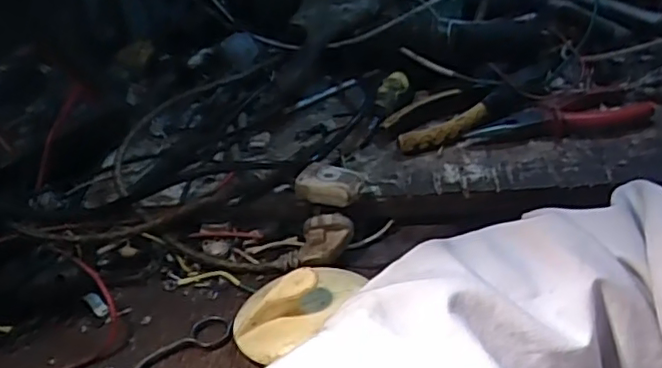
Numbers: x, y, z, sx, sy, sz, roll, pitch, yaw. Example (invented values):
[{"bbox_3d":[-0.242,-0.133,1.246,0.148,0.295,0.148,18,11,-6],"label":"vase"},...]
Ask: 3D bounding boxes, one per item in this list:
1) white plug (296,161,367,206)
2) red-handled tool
[{"bbox_3d":[0.000,0.000,0.450,0.045,0.017,0.030,10,39,21],"label":"white plug"},{"bbox_3d":[0.190,-0.053,0.500,0.155,0.014,0.055,-16,38,-13],"label":"red-handled tool"}]

